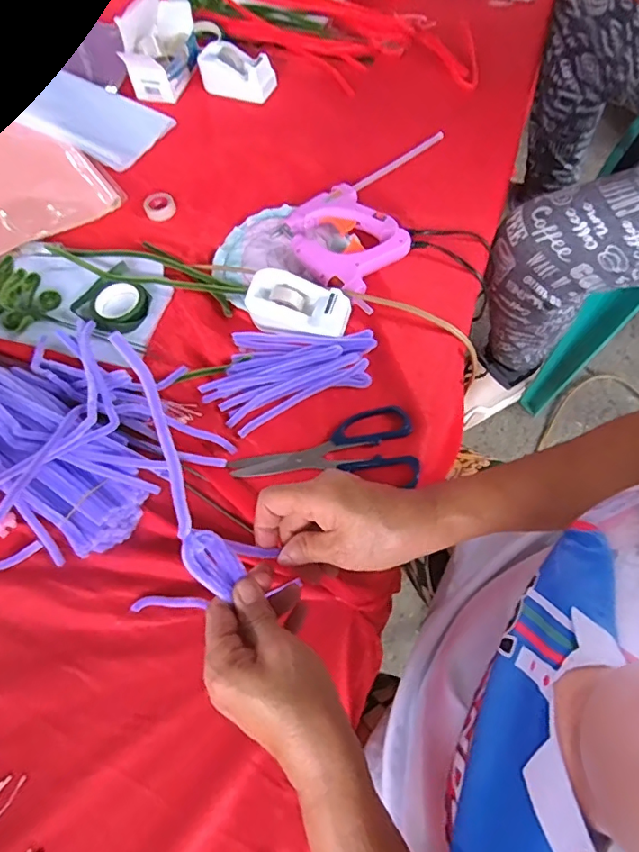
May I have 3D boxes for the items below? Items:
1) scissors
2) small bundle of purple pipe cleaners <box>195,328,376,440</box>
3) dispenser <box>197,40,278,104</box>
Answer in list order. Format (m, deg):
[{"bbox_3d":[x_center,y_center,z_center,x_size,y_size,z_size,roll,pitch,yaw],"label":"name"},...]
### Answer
[{"bbox_3d":[0.003,0.019,0.465,0.166,0.012,0.070,-1,63,3],"label":"scissors"},{"bbox_3d":[-0.031,-0.061,0.506,0.167,0.019,0.097,-21,64,-7],"label":"small bundle of purple pipe cleaners"},{"bbox_3d":[-0.118,-0.497,0.719,0.108,0.044,0.057,24,67,15],"label":"dispenser"}]

